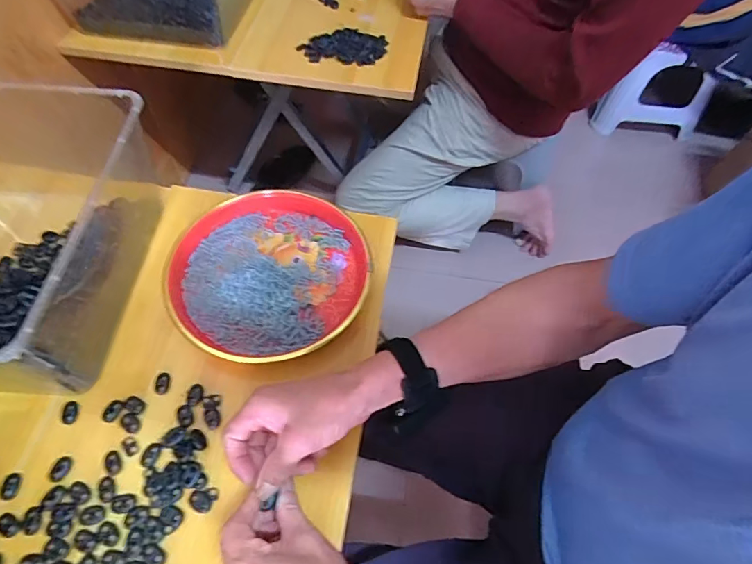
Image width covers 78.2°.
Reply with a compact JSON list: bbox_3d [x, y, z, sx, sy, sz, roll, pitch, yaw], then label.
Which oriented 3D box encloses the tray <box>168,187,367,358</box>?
[{"bbox_3d":[-0.122,-0.011,0.538,0.225,0.027,0.215,1,58,-2],"label":"tray"}]

